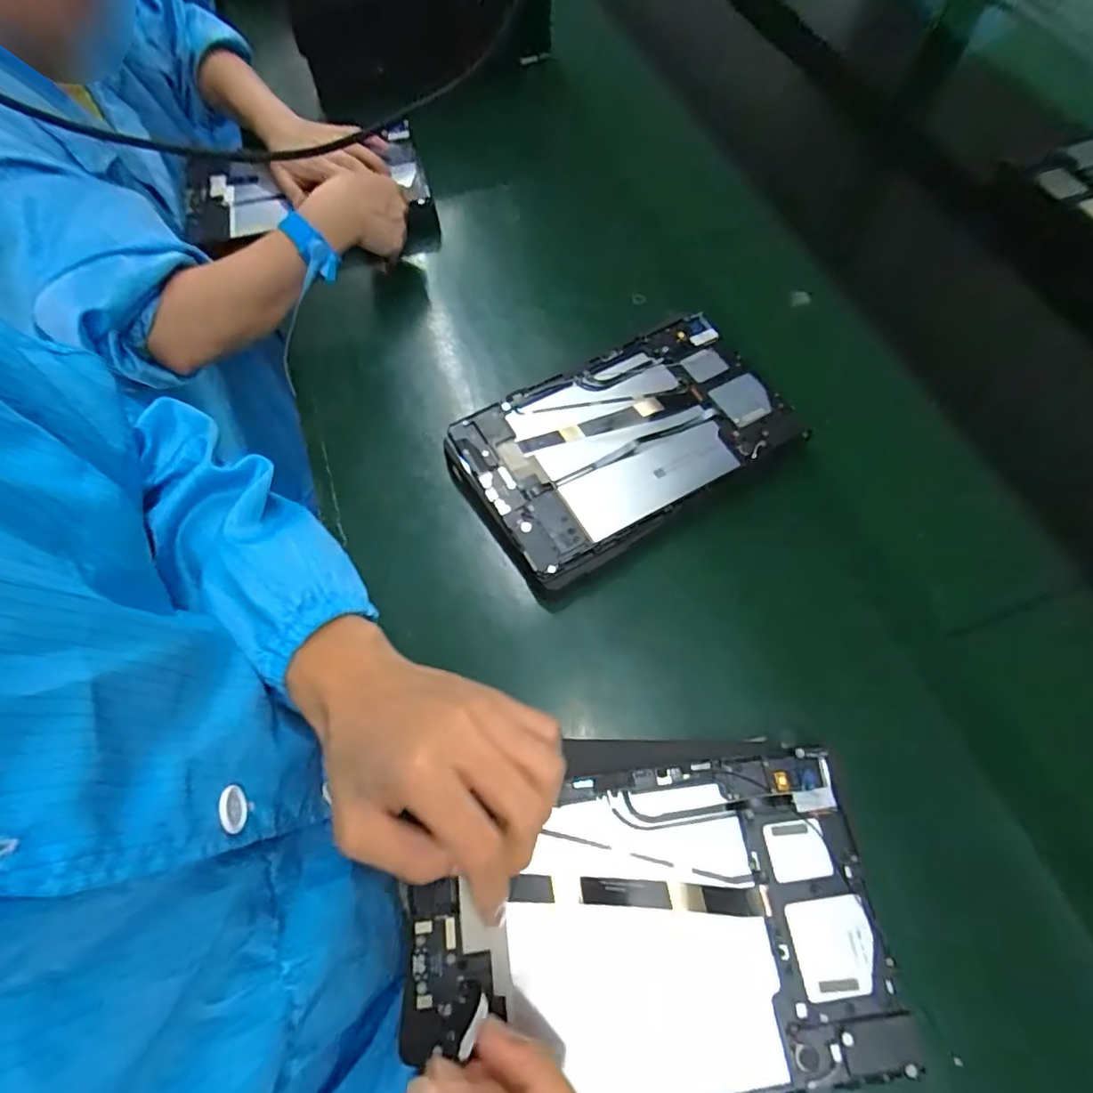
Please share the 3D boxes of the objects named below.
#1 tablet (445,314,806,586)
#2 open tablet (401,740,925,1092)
[{"bbox_3d":[0.061,-0.087,0.442,0.244,0.012,0.149,-29,66,-13],"label":"tablet"},{"bbox_3d":[0.050,0.191,0.302,0.237,0.013,0.161,-4,61,-4],"label":"open tablet"}]

